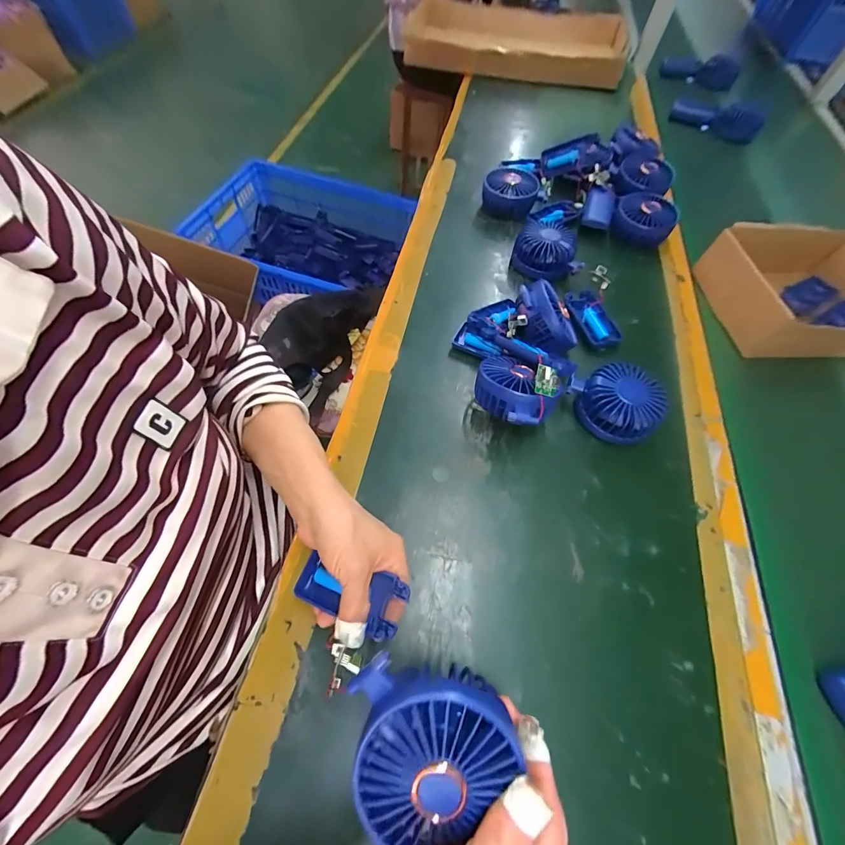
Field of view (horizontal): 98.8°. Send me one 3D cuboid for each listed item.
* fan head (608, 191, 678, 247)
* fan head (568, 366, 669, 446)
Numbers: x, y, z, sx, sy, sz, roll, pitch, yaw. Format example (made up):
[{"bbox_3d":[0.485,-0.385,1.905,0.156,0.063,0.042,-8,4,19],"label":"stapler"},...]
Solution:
[{"bbox_3d":[0.338,-0.314,0.558,0.086,0.044,0.092,23,62,9],"label":"fan head"},{"bbox_3d":[0.212,-0.021,0.397,0.076,0.046,0.087,-27,66,-17],"label":"fan head"}]

